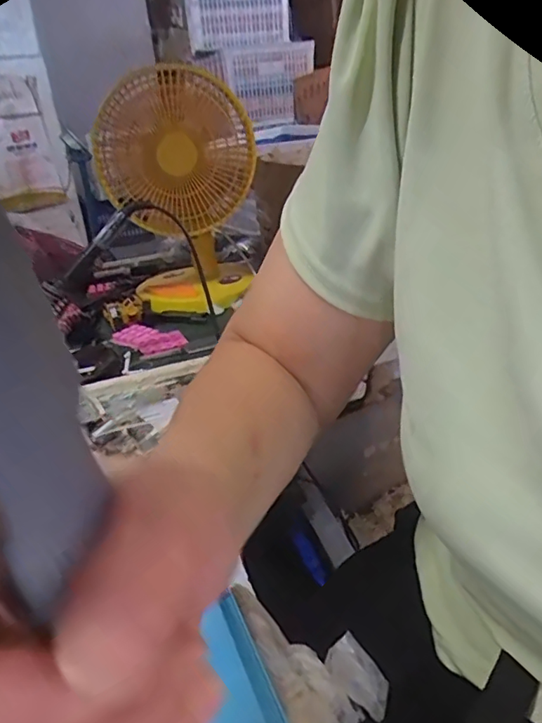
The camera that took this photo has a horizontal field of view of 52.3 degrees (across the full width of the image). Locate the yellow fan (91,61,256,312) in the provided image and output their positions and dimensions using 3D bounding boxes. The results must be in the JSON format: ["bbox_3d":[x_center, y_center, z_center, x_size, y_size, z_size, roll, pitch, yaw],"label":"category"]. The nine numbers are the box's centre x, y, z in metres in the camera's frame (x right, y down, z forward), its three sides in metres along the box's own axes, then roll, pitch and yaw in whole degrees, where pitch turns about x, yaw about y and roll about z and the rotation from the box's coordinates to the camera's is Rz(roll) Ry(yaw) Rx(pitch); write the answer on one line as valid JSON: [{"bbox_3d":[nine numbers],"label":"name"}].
[{"bbox_3d":[-0.145,-0.257,0.849,0.210,0.300,0.209,-13,27,-15],"label":"yellow fan"}]

